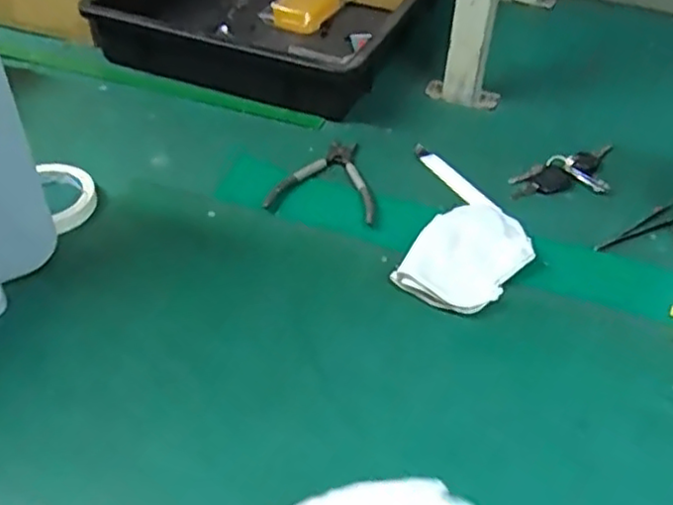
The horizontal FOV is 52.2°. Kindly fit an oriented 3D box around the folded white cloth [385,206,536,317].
[{"bbox_3d":[0.115,0.004,0.612,0.087,0.020,0.125,32,51,28],"label":"folded white cloth"}]

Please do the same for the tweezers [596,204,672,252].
[{"bbox_3d":[0.302,-0.019,0.678,0.121,0.005,0.024,-26,50,-26],"label":"tweezers"}]

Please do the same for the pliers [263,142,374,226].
[{"bbox_3d":[-0.010,-0.079,0.716,0.106,0.008,0.138,6,44,4],"label":"pliers"}]

